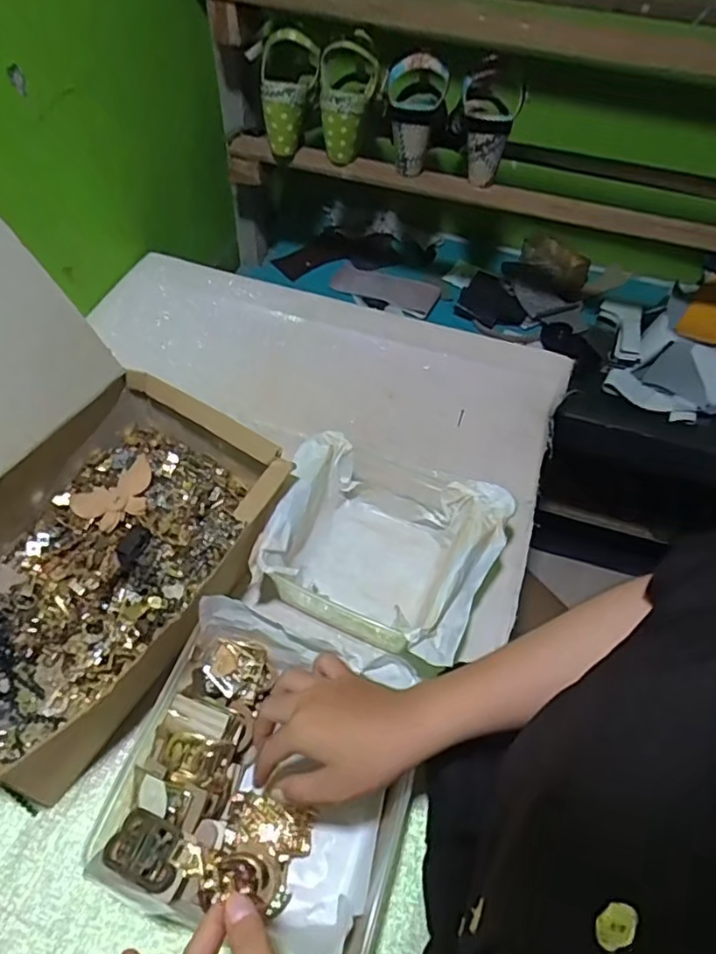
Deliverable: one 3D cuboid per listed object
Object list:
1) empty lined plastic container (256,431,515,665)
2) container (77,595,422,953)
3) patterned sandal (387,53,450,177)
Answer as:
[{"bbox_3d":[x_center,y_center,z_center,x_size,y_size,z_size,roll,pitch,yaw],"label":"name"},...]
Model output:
[{"bbox_3d":[0.020,0.071,0.574,0.198,0.086,0.169,20,53,9],"label":"empty lined plastic container"},{"bbox_3d":[-0.063,0.220,0.452,0.204,0.088,0.197,19,53,8],"label":"container"},{"bbox_3d":[0.074,-0.472,0.791,0.079,0.137,0.119,6,52,0],"label":"patterned sandal"}]

